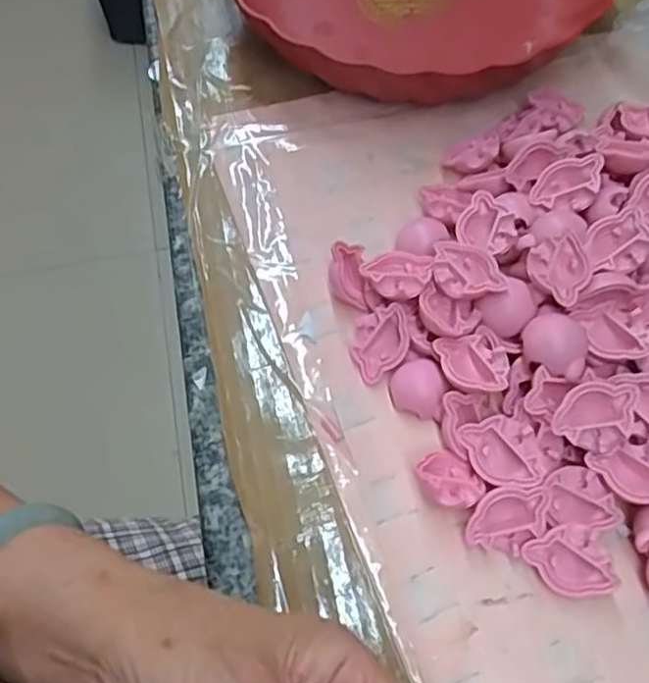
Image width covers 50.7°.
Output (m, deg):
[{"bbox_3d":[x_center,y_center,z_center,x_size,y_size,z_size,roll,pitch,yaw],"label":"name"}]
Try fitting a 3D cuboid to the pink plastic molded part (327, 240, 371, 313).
[{"bbox_3d":[0.012,-0.032,0.343,0.018,0.009,0.036,-14,104,-7],"label":"pink plastic molded part"}]

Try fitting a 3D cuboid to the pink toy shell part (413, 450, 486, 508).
[{"bbox_3d":[0.055,0.061,0.298,0.025,0.020,0.028,-33,68,-16],"label":"pink toy shell part"}]

